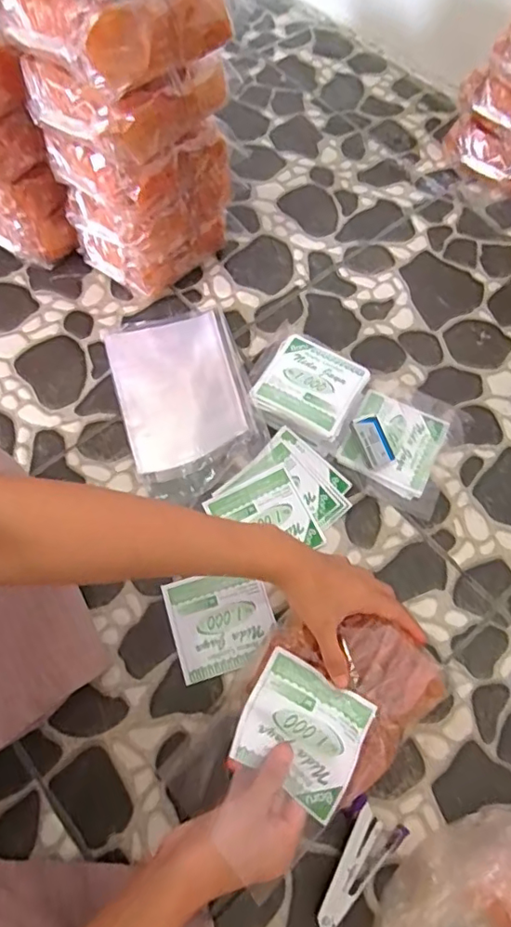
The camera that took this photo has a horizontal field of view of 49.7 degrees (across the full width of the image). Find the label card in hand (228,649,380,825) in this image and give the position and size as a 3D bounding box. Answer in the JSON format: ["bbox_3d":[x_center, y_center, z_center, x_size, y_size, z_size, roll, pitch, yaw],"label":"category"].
[{"bbox_3d":[0.035,0.201,0.418,0.088,0.015,0.085,30,69,10],"label":"label card in hand"}]

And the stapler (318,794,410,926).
[{"bbox_3d":[0.075,0.314,0.434,0.046,0.015,0.090,40,71,14],"label":"stapler"}]

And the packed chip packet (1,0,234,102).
[{"bbox_3d":[-0.112,-0.360,0.436,0.115,0.058,0.144,41,71,14],"label":"packed chip packet"}]

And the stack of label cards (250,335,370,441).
[{"bbox_3d":[0.057,-0.080,0.601,0.103,0.037,0.102,26,68,9],"label":"stack of label cards"}]

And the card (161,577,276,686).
[{"bbox_3d":[-0.032,0.148,0.519,0.092,0.005,0.090,-16,68,-9],"label":"card"}]

